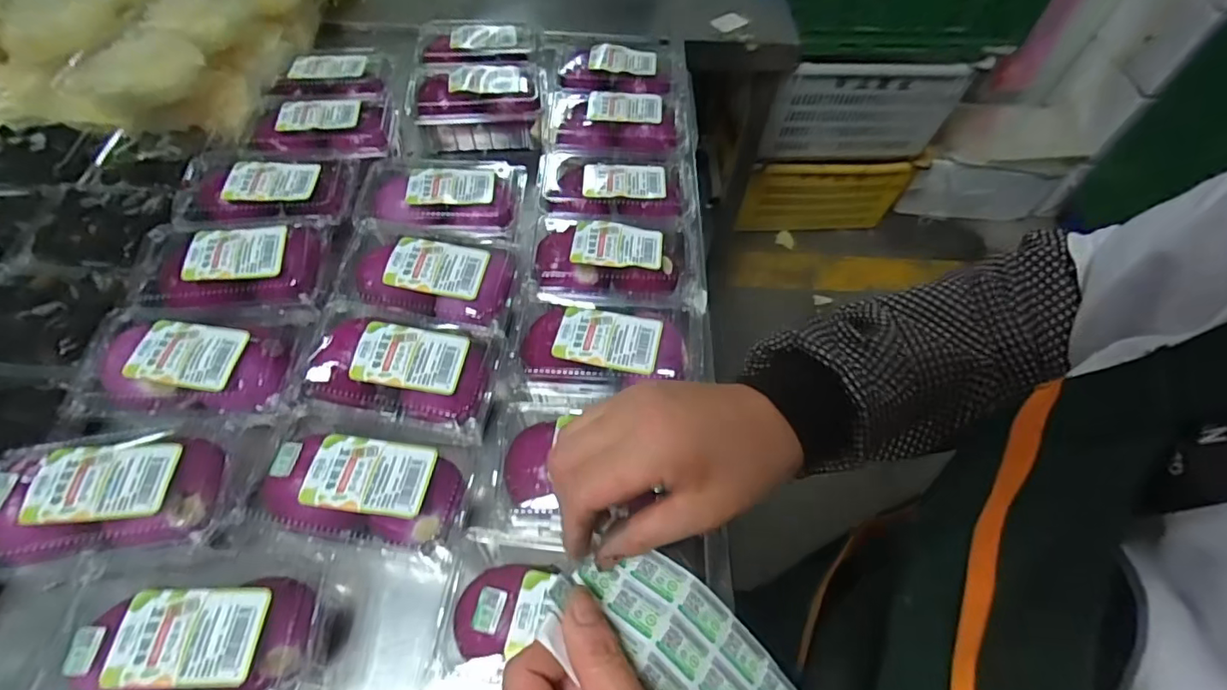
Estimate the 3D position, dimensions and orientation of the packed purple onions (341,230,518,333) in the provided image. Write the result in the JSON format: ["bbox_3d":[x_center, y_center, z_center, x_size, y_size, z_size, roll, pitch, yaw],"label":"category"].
[{"bbox_3d":[-0.182,-0.071,0.539,0.170,0.044,0.116,8,57,3],"label":"packed purple onions"}]

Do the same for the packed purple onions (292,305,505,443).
[{"bbox_3d":[-0.189,0.017,0.483,0.169,0.043,0.109,9,57,4],"label":"packed purple onions"}]

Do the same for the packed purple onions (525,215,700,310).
[{"bbox_3d":[0.001,-0.074,0.570,0.167,0.076,0.111,0,56,-2],"label":"packed purple onions"}]

